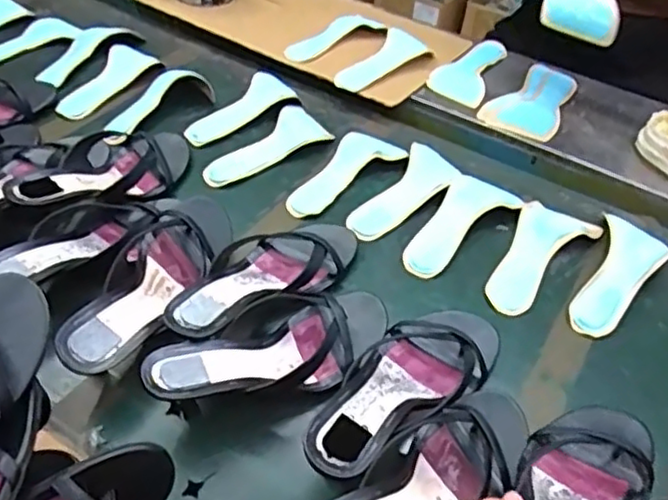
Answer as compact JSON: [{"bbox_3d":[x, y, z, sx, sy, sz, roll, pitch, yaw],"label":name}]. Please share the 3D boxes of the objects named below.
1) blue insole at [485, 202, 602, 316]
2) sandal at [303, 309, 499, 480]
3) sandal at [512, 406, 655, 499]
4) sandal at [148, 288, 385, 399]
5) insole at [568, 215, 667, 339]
[{"bbox_3d":[0.215,0.001,0.727,0.078,0.009,0.181,36,53,27],"label":"blue insole"},{"bbox_3d":[0.062,0.111,0.567,0.090,0.042,0.241,34,39,26],"label":"sandal"},{"bbox_3d":[0.177,0.185,0.490,0.090,0.042,0.231,31,31,23],"label":"sandal"},{"bbox_3d":[-0.047,0.087,0.586,0.244,0.052,0.094,-13,46,-36],"label":"sandal"},{"bbox_3d":[0.296,0.027,0.702,0.069,0.023,0.163,32,51,24],"label":"insole"}]

